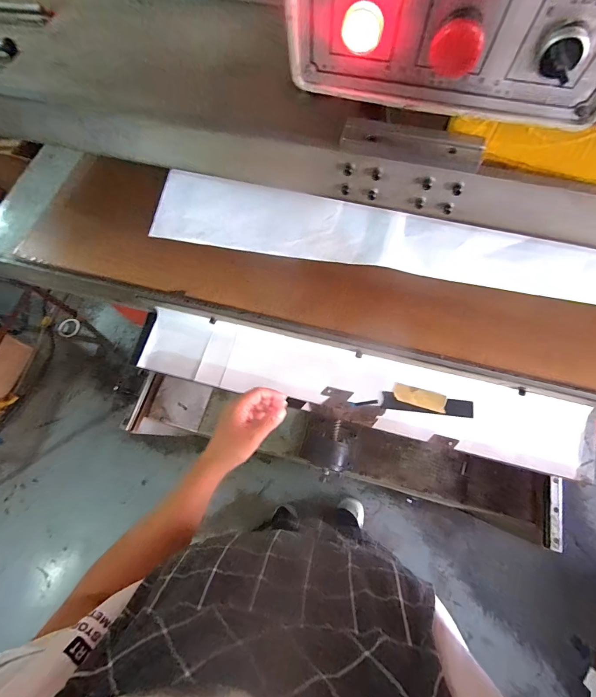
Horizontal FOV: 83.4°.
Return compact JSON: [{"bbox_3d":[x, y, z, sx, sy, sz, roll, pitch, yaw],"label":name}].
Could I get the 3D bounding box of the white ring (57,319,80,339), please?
[{"bbox_3d":[-1.064,-0.095,1.556,0.076,0.019,0.093,21,82,-28],"label":"white ring"}]

